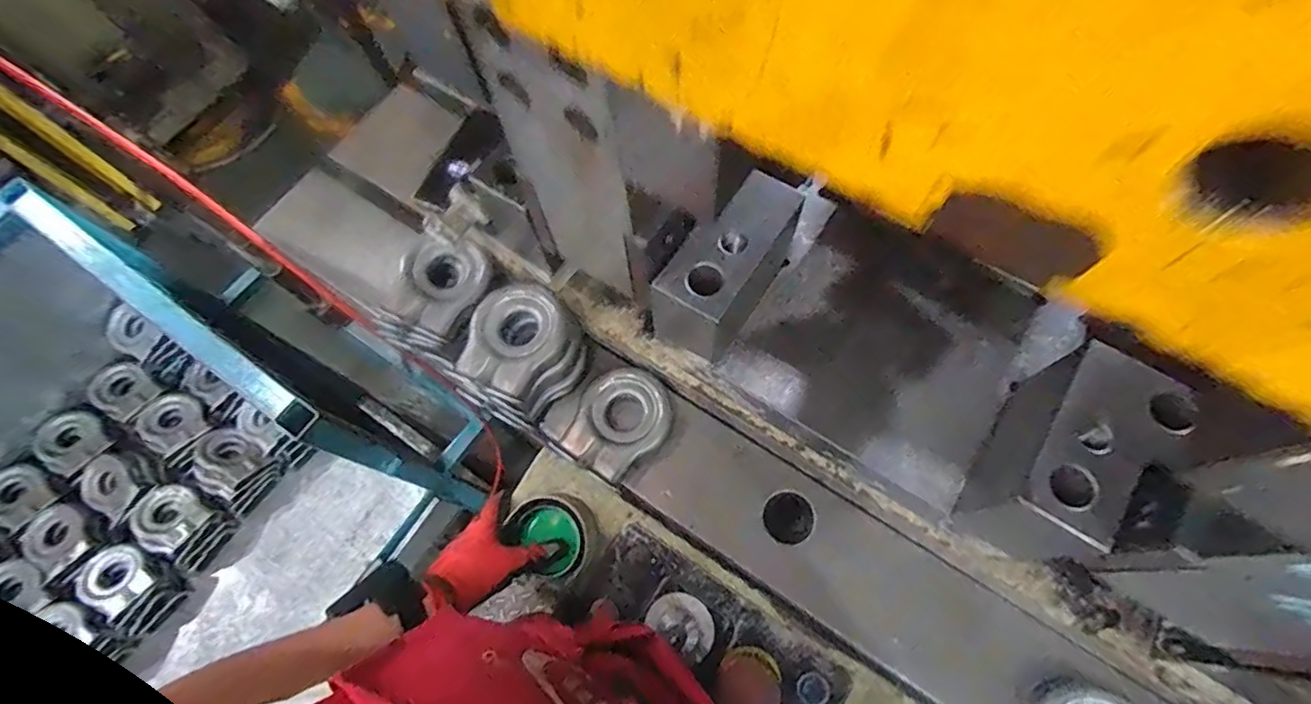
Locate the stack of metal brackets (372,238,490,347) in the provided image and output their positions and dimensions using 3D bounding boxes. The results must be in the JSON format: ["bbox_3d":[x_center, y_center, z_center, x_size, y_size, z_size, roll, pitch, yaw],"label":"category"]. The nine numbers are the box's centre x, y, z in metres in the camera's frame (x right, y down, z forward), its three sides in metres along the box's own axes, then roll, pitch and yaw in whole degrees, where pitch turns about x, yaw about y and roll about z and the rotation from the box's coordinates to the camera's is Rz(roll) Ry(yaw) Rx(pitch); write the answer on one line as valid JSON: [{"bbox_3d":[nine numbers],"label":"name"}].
[{"bbox_3d":[-0.240,-0.063,0.639,0.086,0.046,0.123,29,72,13],"label":"stack of metal brackets"}]

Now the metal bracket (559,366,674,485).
[{"bbox_3d":[-0.036,0.077,0.631,0.095,0.038,0.116,29,72,13],"label":"metal bracket"}]

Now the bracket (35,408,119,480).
[{"bbox_3d":[-1.033,0.161,1.042,0.115,0.031,0.099,39,74,15],"label":"bracket"}]

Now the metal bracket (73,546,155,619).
[{"bbox_3d":[-0.849,0.355,0.926,0.095,0.024,0.086,30,72,13],"label":"metal bracket"}]

